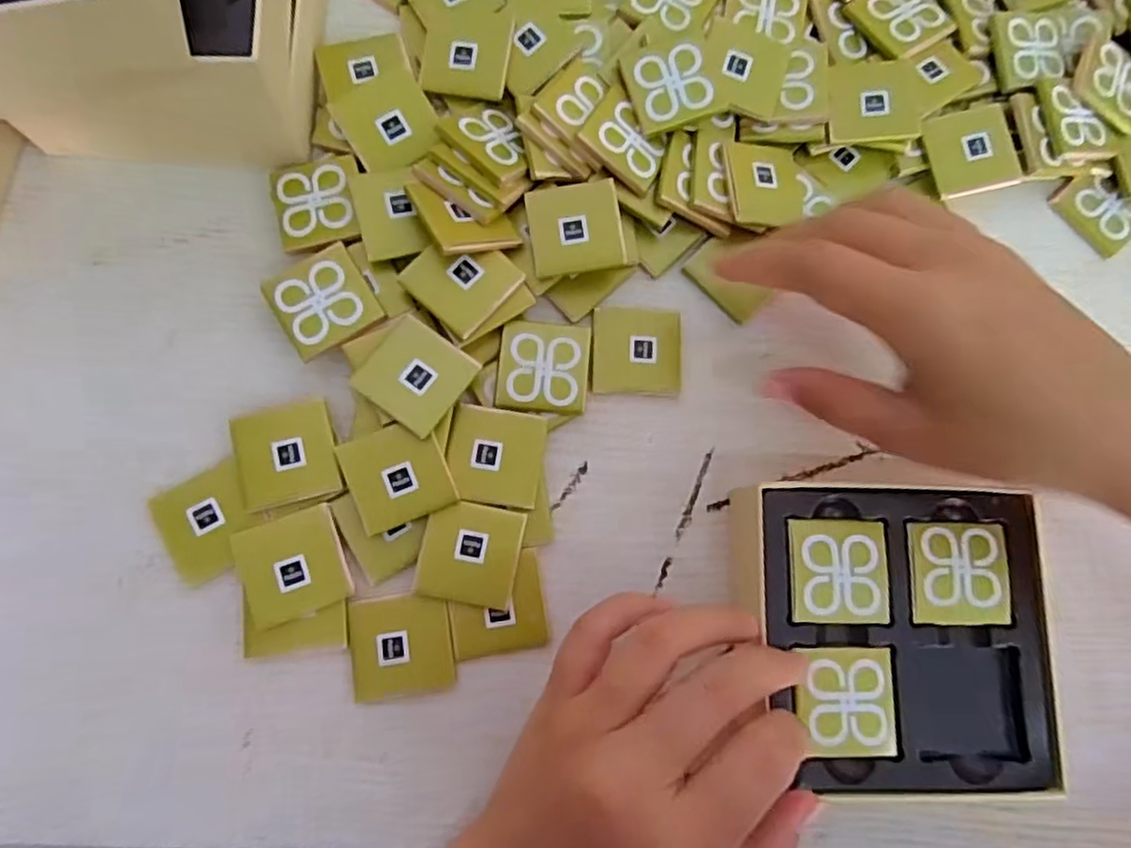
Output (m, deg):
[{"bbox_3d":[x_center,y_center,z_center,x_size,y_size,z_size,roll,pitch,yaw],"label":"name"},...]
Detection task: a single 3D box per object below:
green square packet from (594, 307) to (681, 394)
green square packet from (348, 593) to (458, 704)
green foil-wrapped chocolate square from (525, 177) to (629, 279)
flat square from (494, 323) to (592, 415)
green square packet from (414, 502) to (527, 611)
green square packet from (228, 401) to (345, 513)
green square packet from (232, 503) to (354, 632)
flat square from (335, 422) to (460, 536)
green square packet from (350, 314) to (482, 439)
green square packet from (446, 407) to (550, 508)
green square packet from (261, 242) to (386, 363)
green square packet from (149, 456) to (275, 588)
[{"bbox_3d":[0.030,-0.030,0.279,0.036,0.004,0.035,2,83,-5],"label":"green square packet"},{"bbox_3d":[-0.060,0.082,0.252,0.036,0.004,0.036,-6,84,-6],"label":"green square packet"},{"bbox_3d":[0.004,-0.079,0.272,0.036,0.004,0.036,-7,84,-6],"label":"green foil-wrapped chocolate square"},{"bbox_3d":[-0.008,-0.023,0.268,0.035,0.004,0.035,5,83,-4],"label":"flat square"},{"bbox_3d":[-0.035,0.049,0.257,0.036,0.004,0.036,11,82,-4],"label":"green square packet"},{"bbox_3d":[-0.105,0.011,0.256,0.035,0.004,0.036,-15,85,-7],"label":"green square packet"},{"bbox_3d":[-0.099,0.052,0.250,0.035,0.006,0.036,-19,85,-7],"label":"green square packet"},{"bbox_3d":[-0.063,0.018,0.256,0.035,0.006,0.036,-23,86,-7],"label":"flat square"},{"bbox_3d":[-0.056,-0.019,0.260,0.036,0.008,0.035,39,82,0],"label":"green square packet"},{"bbox_3d":[-0.027,0.012,0.261,0.036,0.004,0.036,9,83,-4],"label":"green square packet"},{"bbox_3d":[-0.094,-0.048,0.263,0.035,0.004,0.035,-30,87,-8],"label":"green square packet"},{"bbox_3d":[-0.130,0.036,0.252,0.036,0.006,0.037,-29,87,-8],"label":"green square packet"}]

